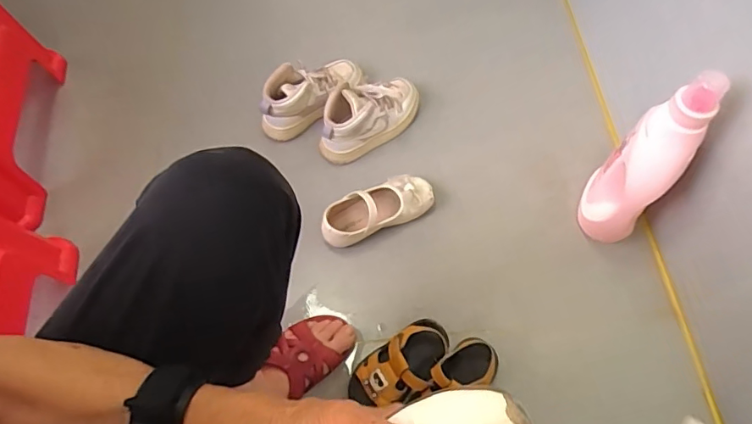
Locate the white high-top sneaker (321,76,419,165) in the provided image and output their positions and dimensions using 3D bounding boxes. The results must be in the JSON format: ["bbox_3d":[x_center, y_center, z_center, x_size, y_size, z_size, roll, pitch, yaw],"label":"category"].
[{"bbox_3d":[-0.010,-0.169,0.865,0.196,0.084,0.085,-27,66,-13],"label":"white high-top sneaker"}]

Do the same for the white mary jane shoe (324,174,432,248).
[{"bbox_3d":[0.002,-0.004,0.809,0.184,0.042,0.072,-21,65,-10],"label":"white mary jane shoe"}]

